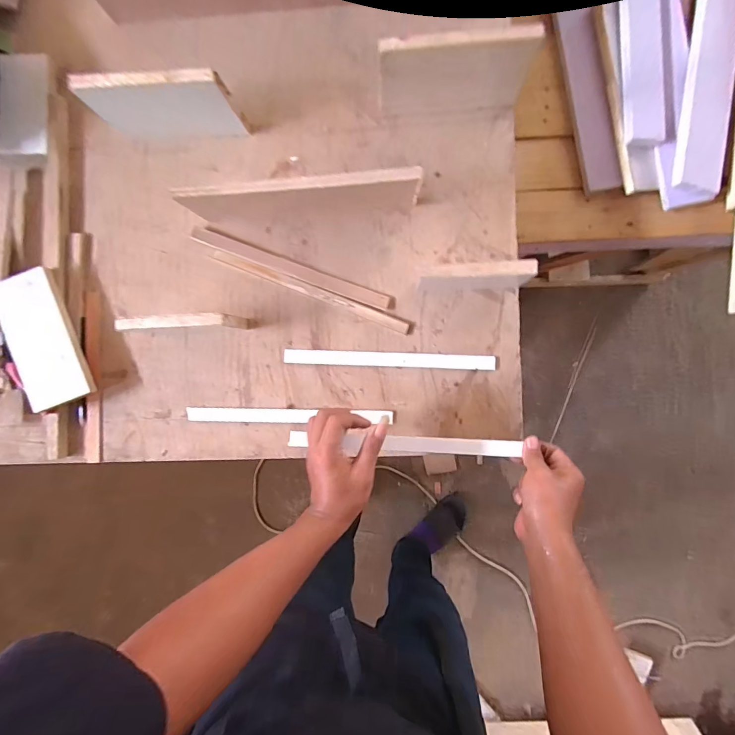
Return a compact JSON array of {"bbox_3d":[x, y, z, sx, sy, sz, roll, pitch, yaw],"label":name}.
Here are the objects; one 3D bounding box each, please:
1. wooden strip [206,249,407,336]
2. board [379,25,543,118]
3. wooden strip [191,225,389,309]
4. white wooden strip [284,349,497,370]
[{"bbox_3d":[-0.085,-0.115,0.580,0.310,0.010,0.018,22,92,3],"label":"wooden strip"},{"bbox_3d":[0.111,-0.381,0.503,0.190,0.105,0.019,-2,82,6],"label":"board"},{"bbox_3d":[-0.116,-0.151,0.587,0.310,0.010,0.022,21,92,3],"label":"wooden strip"},{"bbox_3d":[0.031,-0.012,0.580,0.312,0.012,0.022,2,91,3],"label":"white wooden strip"}]

